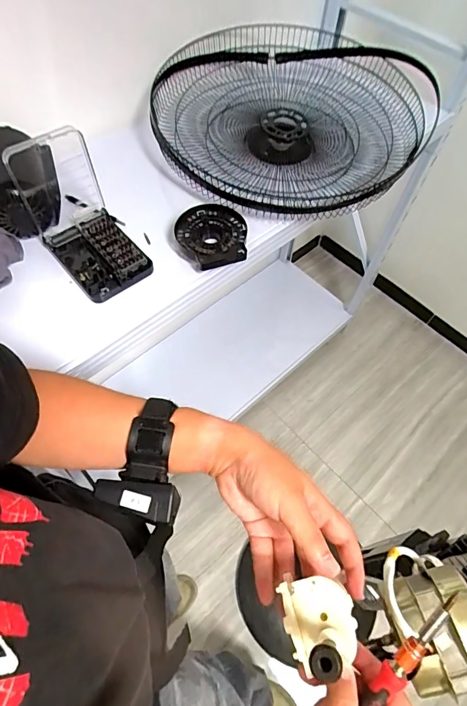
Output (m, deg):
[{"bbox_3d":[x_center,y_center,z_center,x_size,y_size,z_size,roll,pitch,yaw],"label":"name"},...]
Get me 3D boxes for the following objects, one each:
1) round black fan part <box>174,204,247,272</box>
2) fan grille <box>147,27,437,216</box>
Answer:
[{"bbox_3d":[-0.033,-0.193,0.669,0.113,0.019,0.139,-15,62,-10],"label":"round black fan part"},{"bbox_3d":[0.097,-0.480,0.862,0.537,0.144,0.564,1,60,-2],"label":"fan grille"}]

